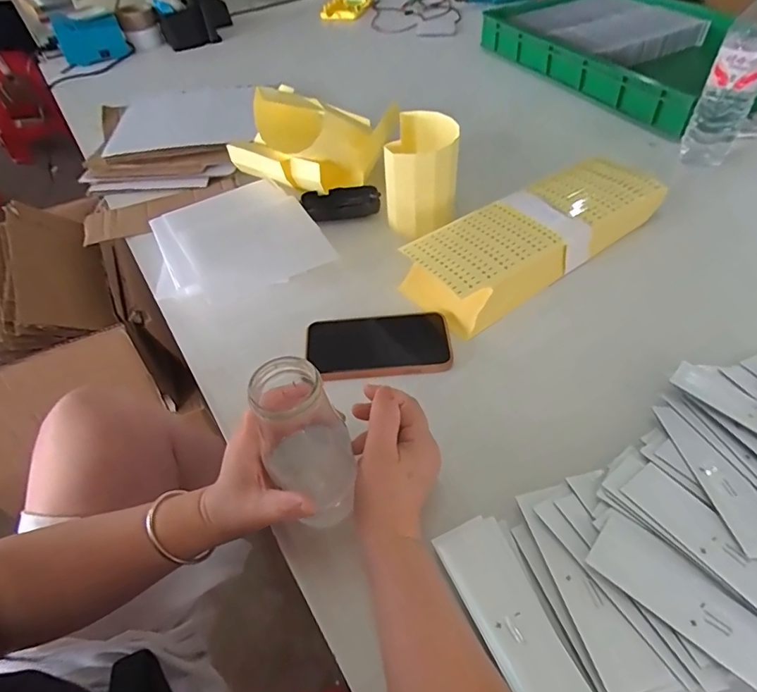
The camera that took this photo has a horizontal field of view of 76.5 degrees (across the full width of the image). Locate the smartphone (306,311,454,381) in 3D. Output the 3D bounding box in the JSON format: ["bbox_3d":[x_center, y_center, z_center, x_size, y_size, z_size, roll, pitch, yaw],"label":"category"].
[{"bbox_3d":[-0.001,0.000,0.510,0.151,0.011,0.080,-5,49,1],"label":"smartphone"}]

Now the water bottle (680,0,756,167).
[{"bbox_3d":[0.469,-0.351,0.634,0.061,0.213,0.060,26,56,23],"label":"water bottle"}]

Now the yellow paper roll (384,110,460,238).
[{"bbox_3d":[0.057,-0.230,0.628,0.088,0.108,0.112,3,49,8],"label":"yellow paper roll"}]

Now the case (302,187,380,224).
[{"bbox_3d":[-0.053,-0.203,0.688,0.109,0.031,0.042,-2,49,3],"label":"case"}]

